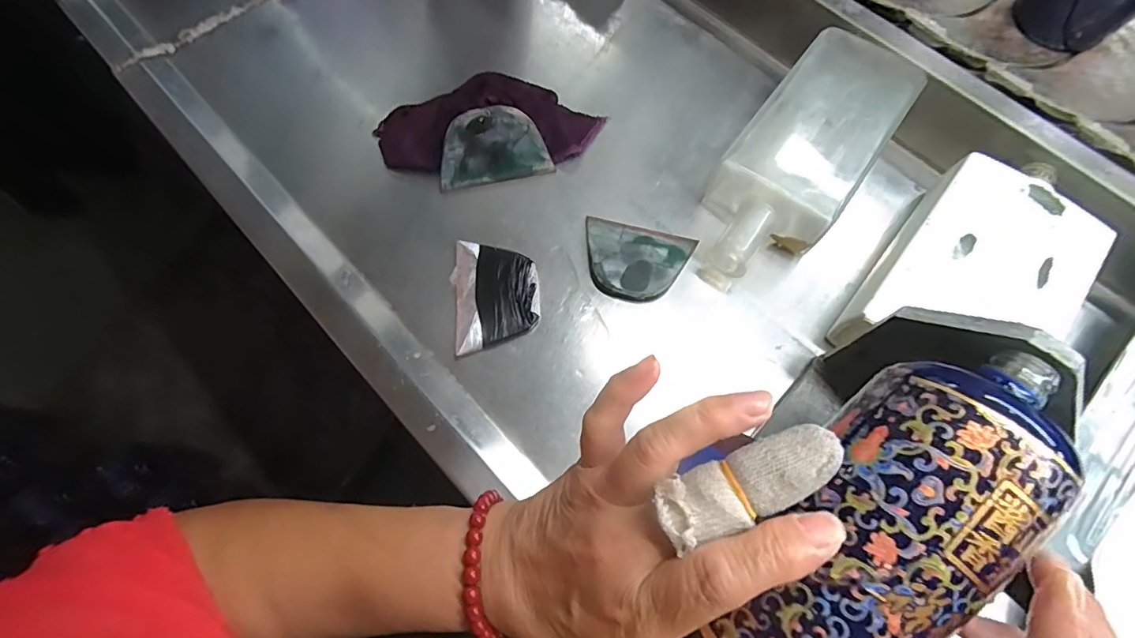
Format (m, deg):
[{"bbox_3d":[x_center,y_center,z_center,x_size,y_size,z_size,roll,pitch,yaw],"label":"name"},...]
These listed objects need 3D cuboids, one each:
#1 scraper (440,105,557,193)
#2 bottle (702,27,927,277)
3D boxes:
[{"bbox_3d":[-0.060,-0.136,0.389,0.087,0.004,0.055,-12,109,-3],"label":"scraper"},{"bbox_3d":[0.179,-0.124,0.378,0.089,0.049,0.229,35,78,12],"label":"bottle"}]

